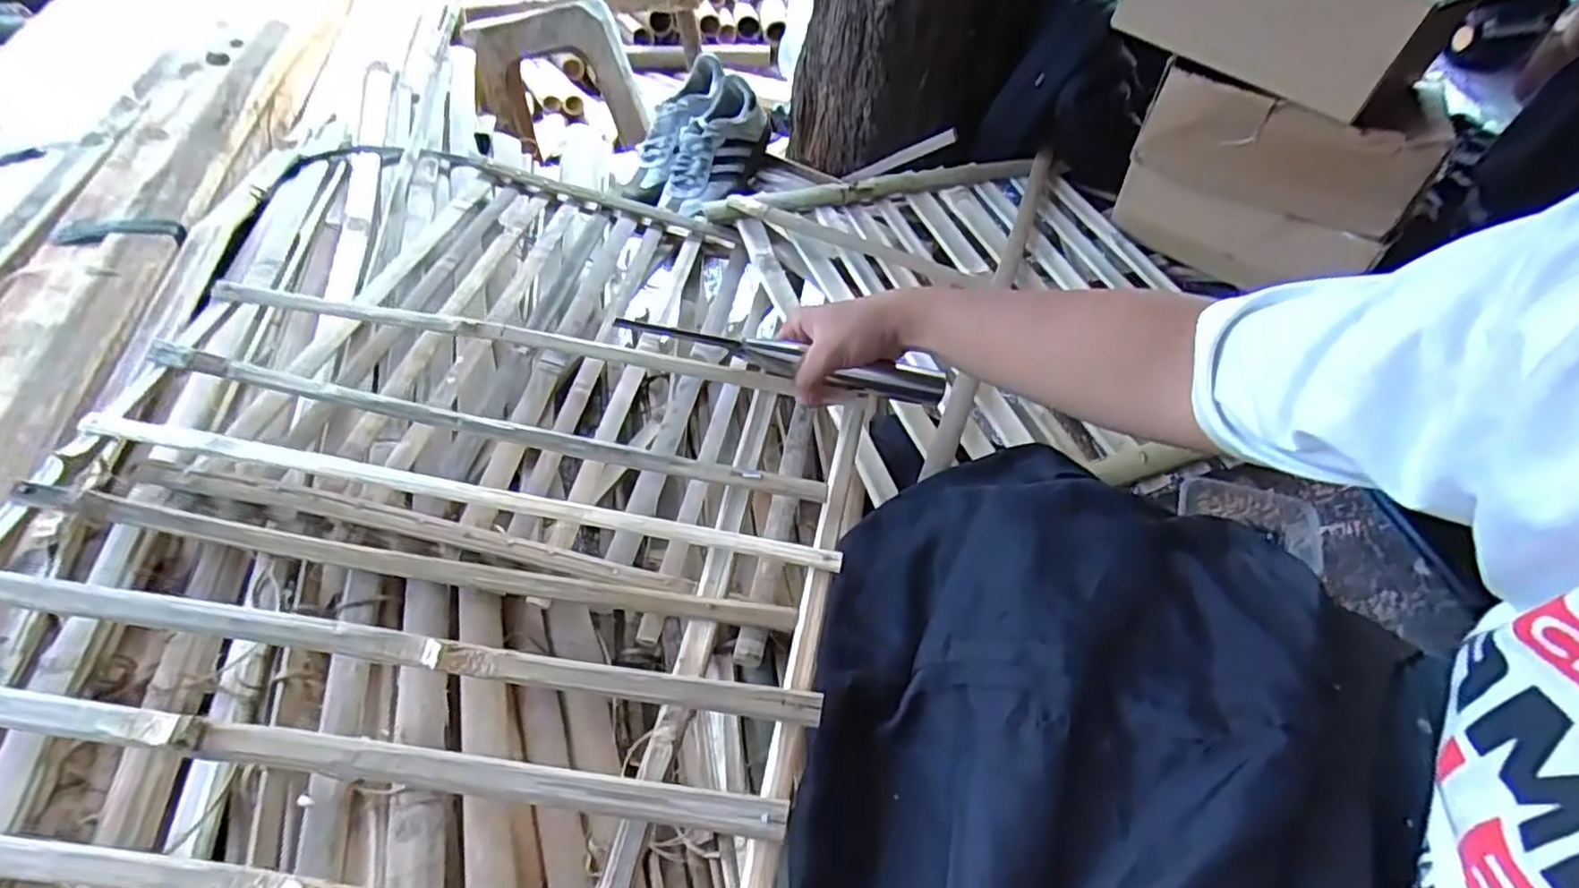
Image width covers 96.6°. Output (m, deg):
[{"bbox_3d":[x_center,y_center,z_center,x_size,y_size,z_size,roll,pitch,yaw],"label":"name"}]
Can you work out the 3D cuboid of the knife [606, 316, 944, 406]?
[{"bbox_3d":[0.003,-0.066,0.557,0.271,0.028,0.015,11,48,-18],"label":"knife"}]

